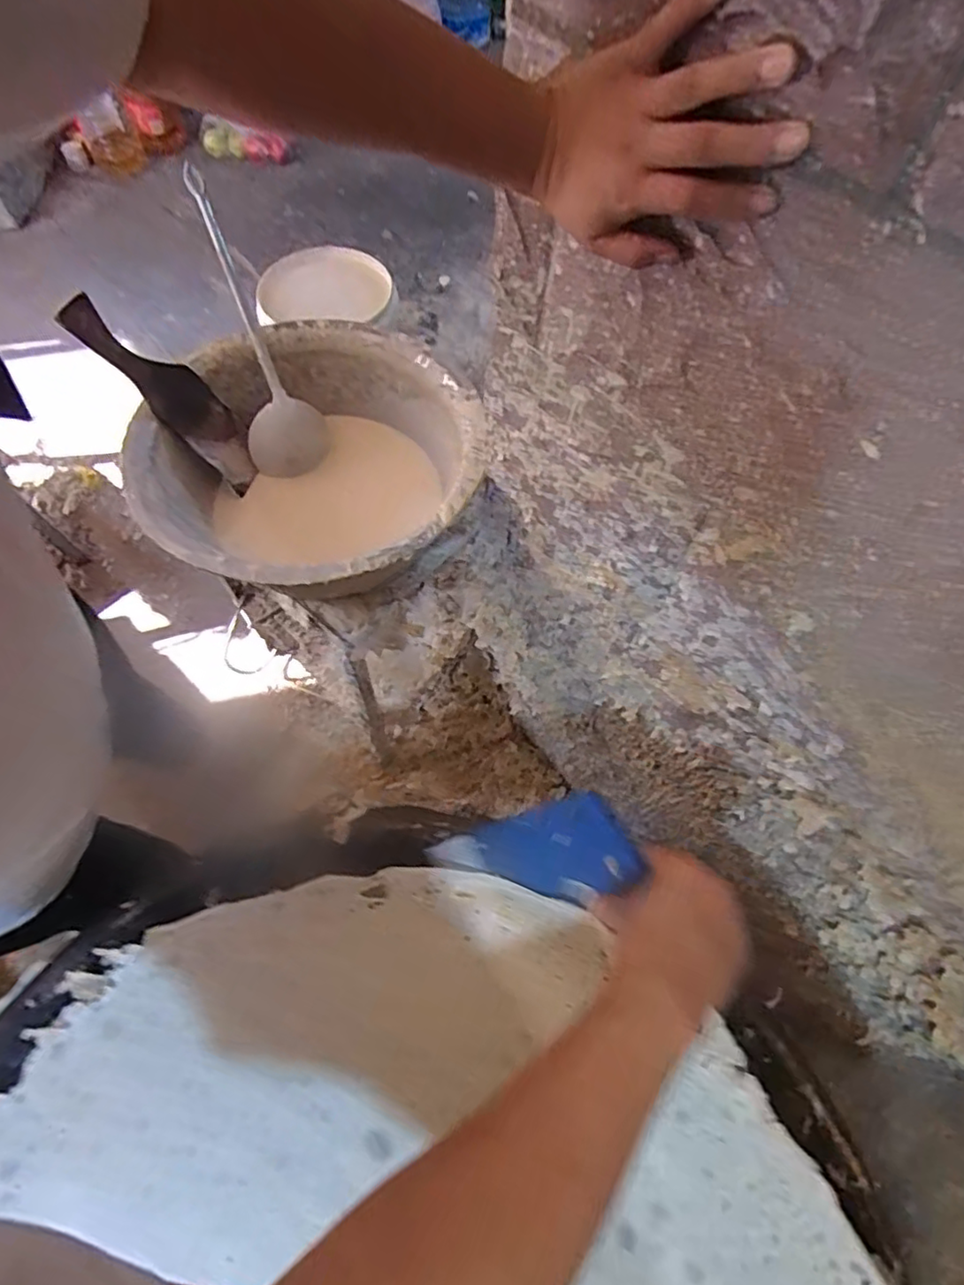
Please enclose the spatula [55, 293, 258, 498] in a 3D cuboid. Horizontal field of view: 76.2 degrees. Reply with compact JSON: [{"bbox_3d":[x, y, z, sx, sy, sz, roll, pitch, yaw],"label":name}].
[{"bbox_3d":[-0.383,-0.310,0.769,0.027,0.262,0.078,-2,53,49],"label":"spatula"}]

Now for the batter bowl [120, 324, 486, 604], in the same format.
[{"bbox_3d":[-0.208,-0.206,0.806,0.397,0.177,0.403,1,64,-1],"label":"batter bowl"}]

